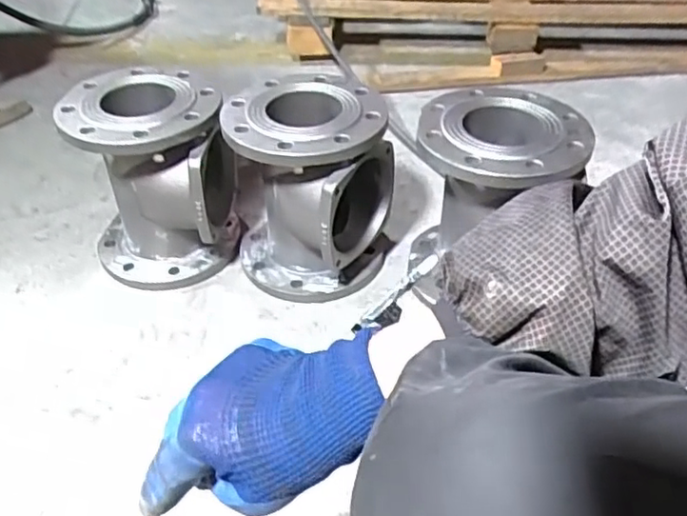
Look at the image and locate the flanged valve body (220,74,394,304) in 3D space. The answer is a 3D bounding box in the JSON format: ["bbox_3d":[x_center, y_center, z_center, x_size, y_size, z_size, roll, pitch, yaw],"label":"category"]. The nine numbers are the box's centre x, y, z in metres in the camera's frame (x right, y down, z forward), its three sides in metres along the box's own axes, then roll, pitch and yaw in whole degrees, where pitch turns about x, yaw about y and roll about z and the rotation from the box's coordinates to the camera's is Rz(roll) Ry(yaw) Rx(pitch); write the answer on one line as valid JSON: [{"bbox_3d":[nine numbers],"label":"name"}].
[{"bbox_3d":[-0.051,-0.091,0.896,0.197,0.260,0.184,0,40,0],"label":"flanged valve body"}]

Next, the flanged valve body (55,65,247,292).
[{"bbox_3d":[-0.260,-0.107,0.911,0.209,0.259,0.198,-12,42,-14],"label":"flanged valve body"}]

